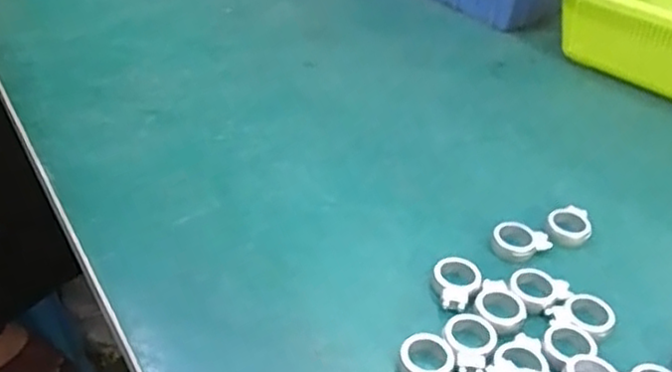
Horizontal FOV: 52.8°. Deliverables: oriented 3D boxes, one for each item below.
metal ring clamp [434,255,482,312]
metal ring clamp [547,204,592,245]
[{"bbox_3d":[0.066,0.053,0.369,0.024,0.009,0.035,10,36,8],"label":"metal ring clamp"},{"bbox_3d":[0.146,0.024,0.422,0.026,0.011,0.030,19,38,19],"label":"metal ring clamp"}]

